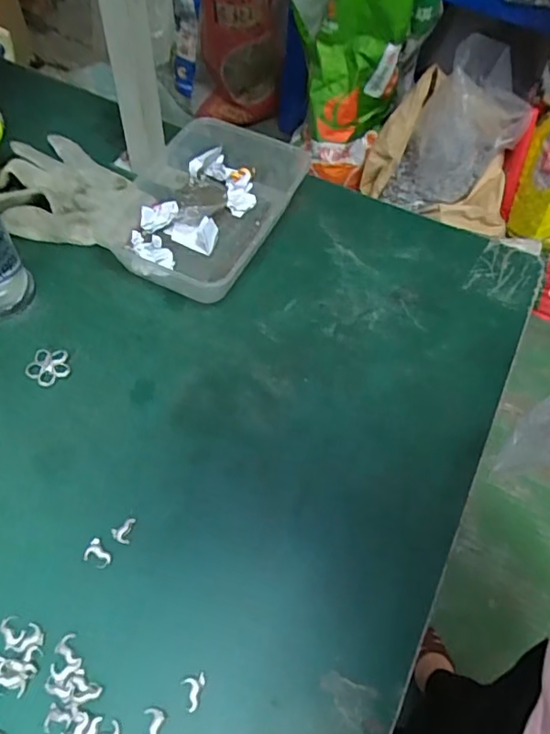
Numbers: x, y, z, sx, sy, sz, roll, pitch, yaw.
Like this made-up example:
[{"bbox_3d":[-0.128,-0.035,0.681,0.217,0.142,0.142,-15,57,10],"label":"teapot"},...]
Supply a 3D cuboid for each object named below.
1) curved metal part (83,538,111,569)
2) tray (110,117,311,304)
[{"bbox_3d":[-0.134,0.141,0.425,0.021,0.004,0.017,24,60,12],"label":"curved metal part"},{"bbox_3d":[-0.076,-0.182,0.607,0.176,0.049,0.234,27,60,13],"label":"tray"}]

